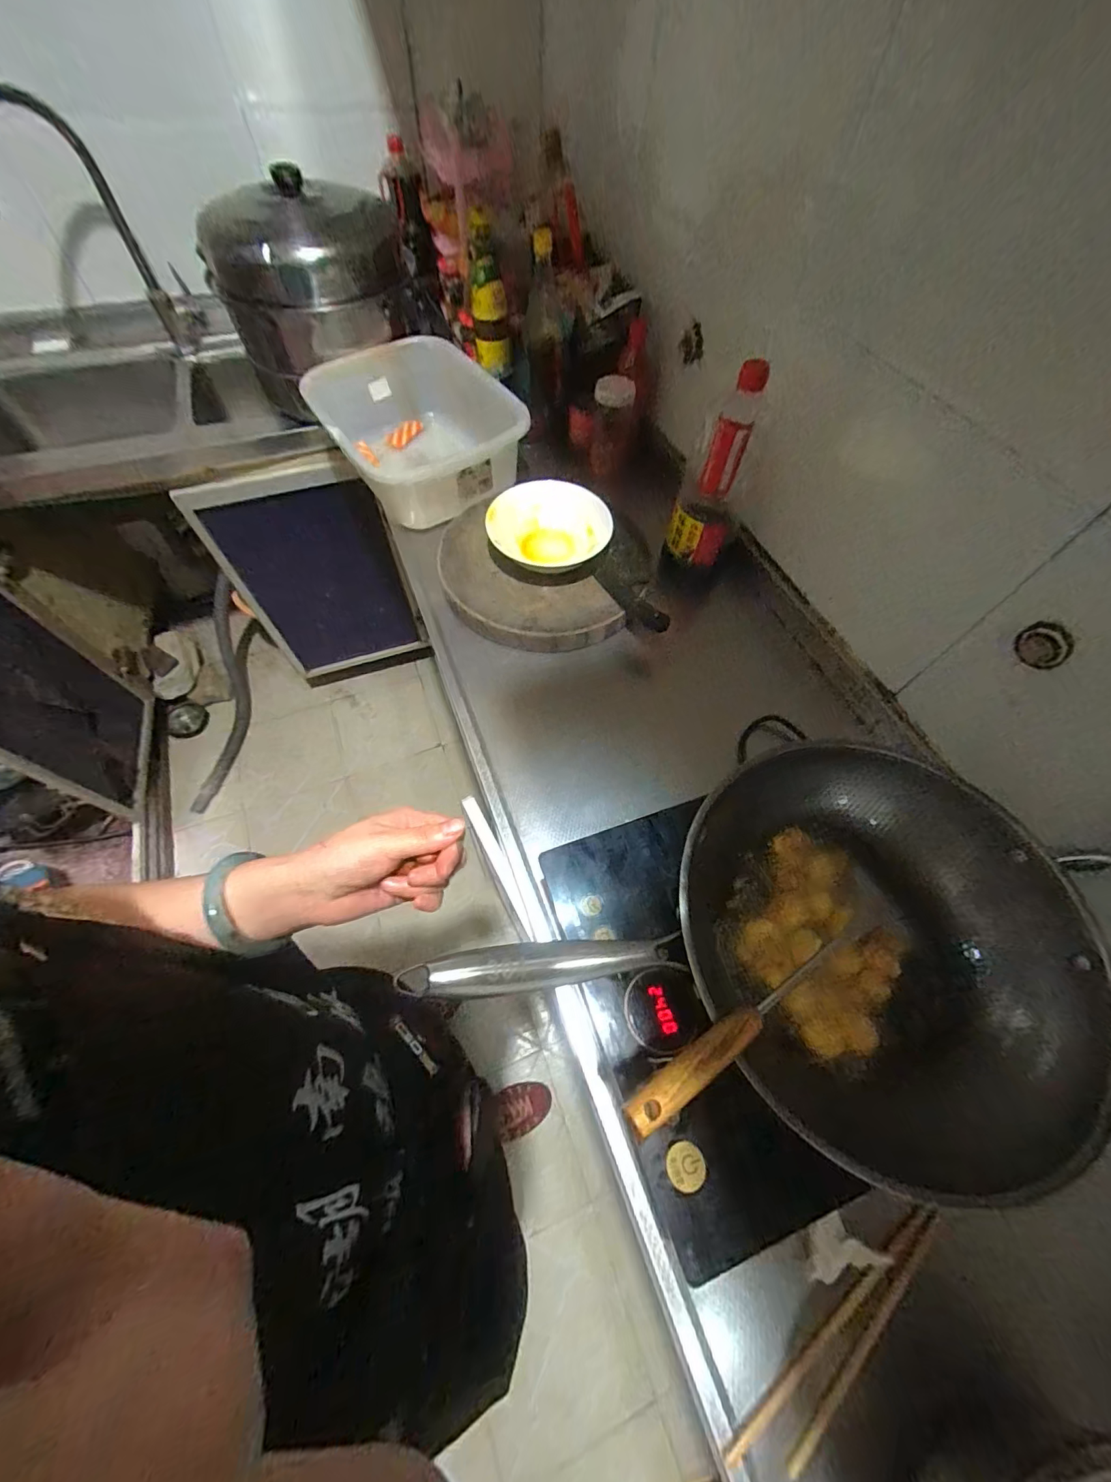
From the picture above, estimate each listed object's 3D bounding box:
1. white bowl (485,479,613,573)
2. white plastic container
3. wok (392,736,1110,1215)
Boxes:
[{"bbox_3d":[-0.011,-0.327,0.759,0.181,0.054,0.183,1,61,-2],"label":"white bowl"},{"bbox_3d":[-0.246,-0.560,0.891,0.305,0.148,0.387,-25,65,-15],"label":"white plastic container"},{"bbox_3d":[0.162,0.172,0.379,0.502,0.123,0.304,-1,60,-17],"label":"wok"}]

